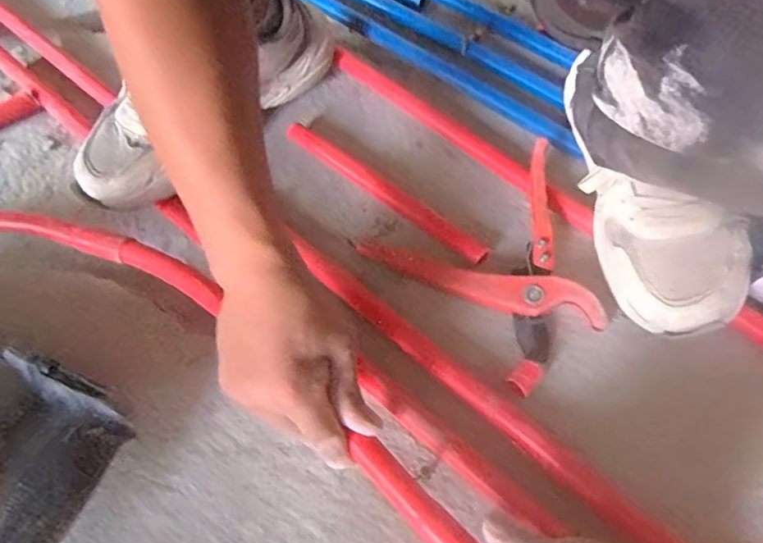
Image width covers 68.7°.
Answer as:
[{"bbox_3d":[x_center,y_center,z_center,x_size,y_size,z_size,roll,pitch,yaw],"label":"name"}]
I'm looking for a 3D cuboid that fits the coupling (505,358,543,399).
[{"bbox_3d":[0.111,0.083,0.434,0.020,0.014,0.029,37,69,22],"label":"coupling"}]

